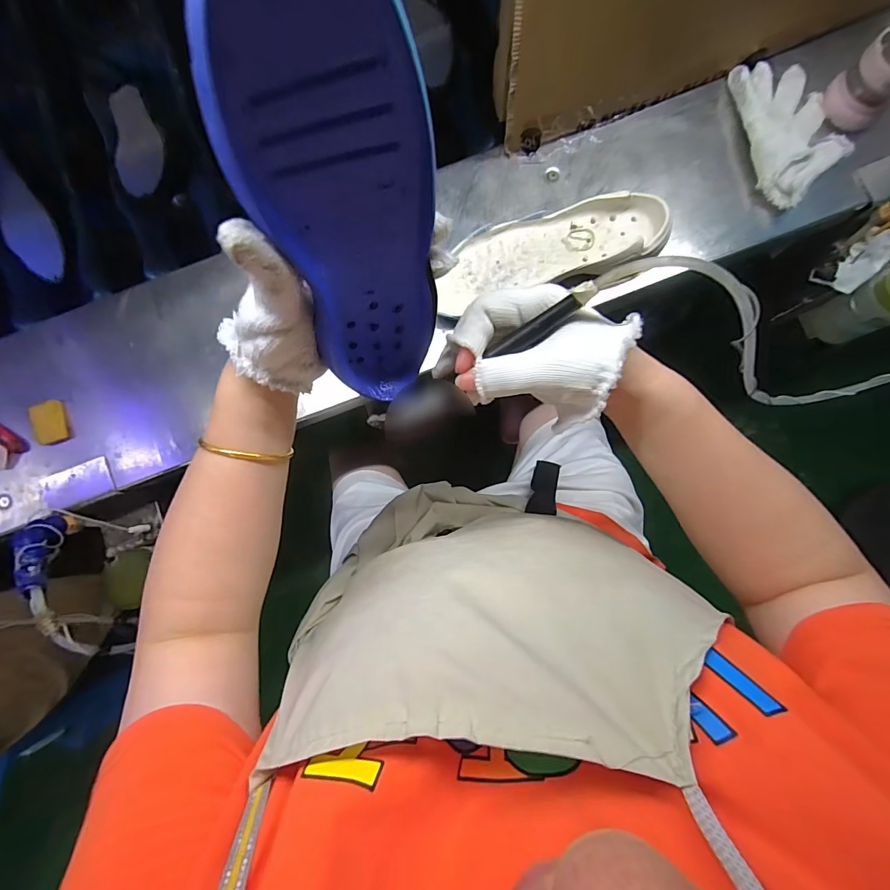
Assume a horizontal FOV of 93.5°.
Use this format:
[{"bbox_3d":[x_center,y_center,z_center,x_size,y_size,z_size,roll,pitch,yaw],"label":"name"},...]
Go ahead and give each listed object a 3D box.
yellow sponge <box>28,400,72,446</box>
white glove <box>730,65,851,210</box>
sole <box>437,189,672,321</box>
[{"bbox_3d":[-0.488,-0.027,0.516,0.036,0.017,0.050,-21,84,-1],"label":"yellow sponge"},{"bbox_3d":[0.411,-0.373,0.503,0.102,0.031,0.180,-10,84,0],"label":"white glove"},{"bbox_3d":[0.124,-0.224,0.486,0.252,0.048,0.095,-14,84,0],"label":"sole"}]

